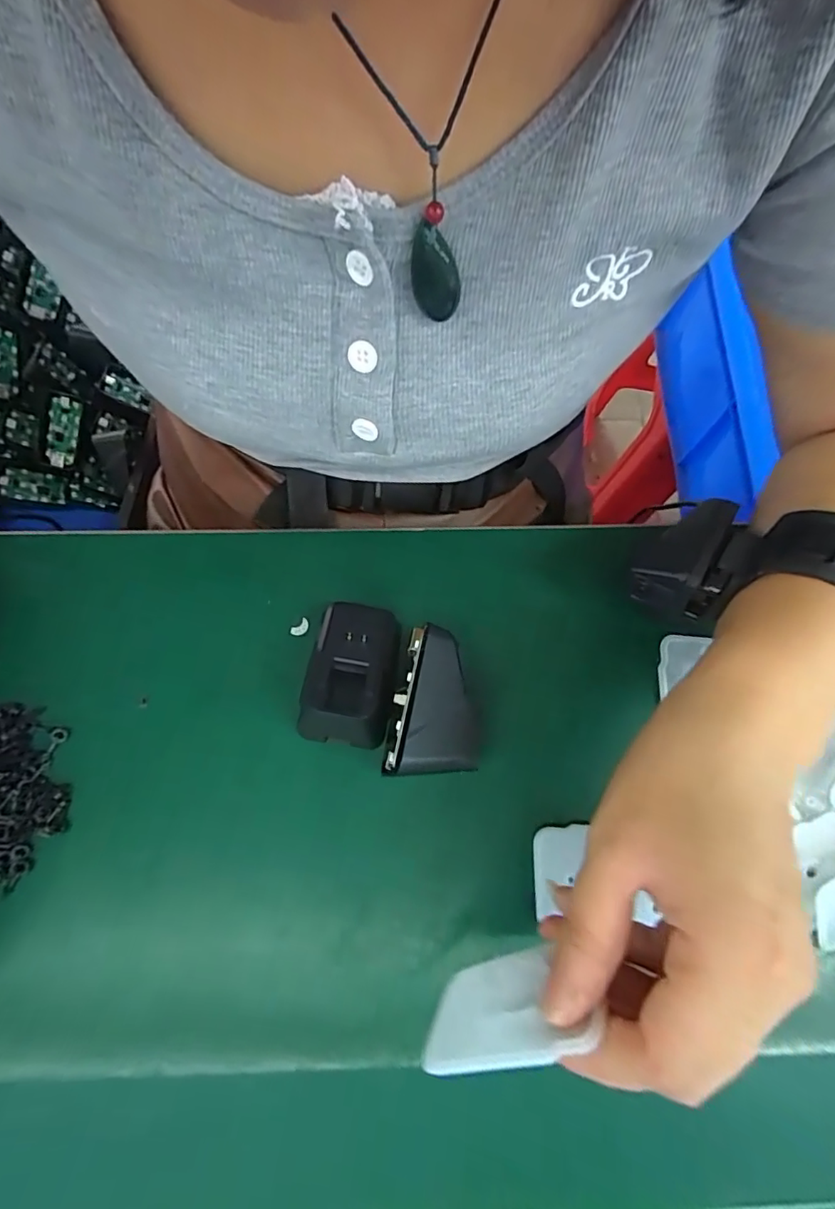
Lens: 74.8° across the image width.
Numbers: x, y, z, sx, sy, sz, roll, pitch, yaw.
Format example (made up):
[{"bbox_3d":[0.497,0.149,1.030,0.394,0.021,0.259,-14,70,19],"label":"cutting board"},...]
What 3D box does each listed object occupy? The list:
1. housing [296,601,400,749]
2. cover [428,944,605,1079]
[{"bbox_3d":[-0.034,0.035,0.271,0.044,0.053,0.067,8,73,2],"label":"housing"},{"bbox_3d":[0.030,0.137,0.188,0.063,0.036,0.006,-33,100,25],"label":"cover"}]

